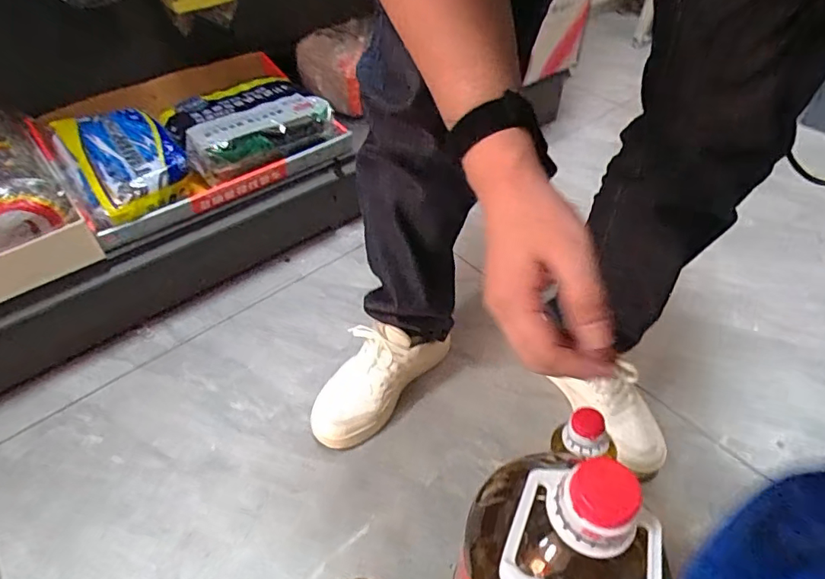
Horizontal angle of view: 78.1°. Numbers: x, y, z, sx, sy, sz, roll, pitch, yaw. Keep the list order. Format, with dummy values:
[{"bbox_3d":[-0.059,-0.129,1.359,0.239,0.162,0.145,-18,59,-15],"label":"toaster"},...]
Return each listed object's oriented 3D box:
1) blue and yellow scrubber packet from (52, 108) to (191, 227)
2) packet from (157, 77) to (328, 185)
[{"bbox_3d":[-0.436,-0.205,0.777,0.149,0.062,0.219,-31,53,-27],"label":"blue and yellow scrubber packet"},{"bbox_3d":[-0.271,-0.281,0.853,0.252,0.052,0.175,-34,54,-29],"label":"packet"}]

